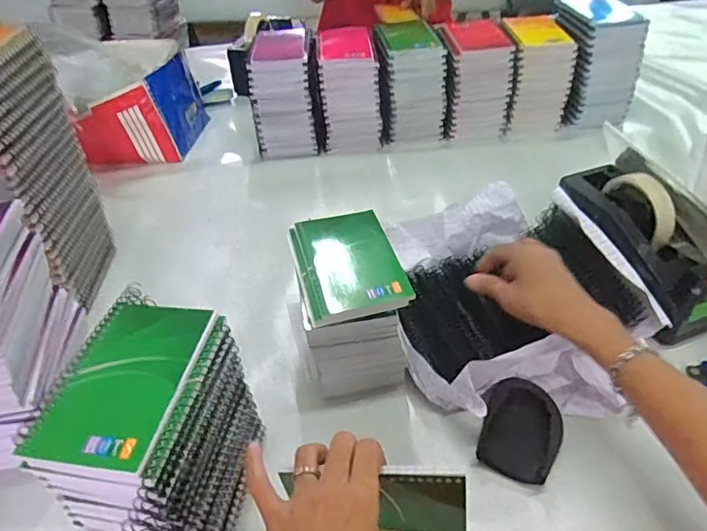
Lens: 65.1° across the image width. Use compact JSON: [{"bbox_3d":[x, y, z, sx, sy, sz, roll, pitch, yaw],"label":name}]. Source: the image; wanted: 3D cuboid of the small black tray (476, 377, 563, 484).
[{"bbox_3d":[0.151,0.147,0.500,0.068,0.012,0.089,8,63,10],"label":"small black tray"}]

